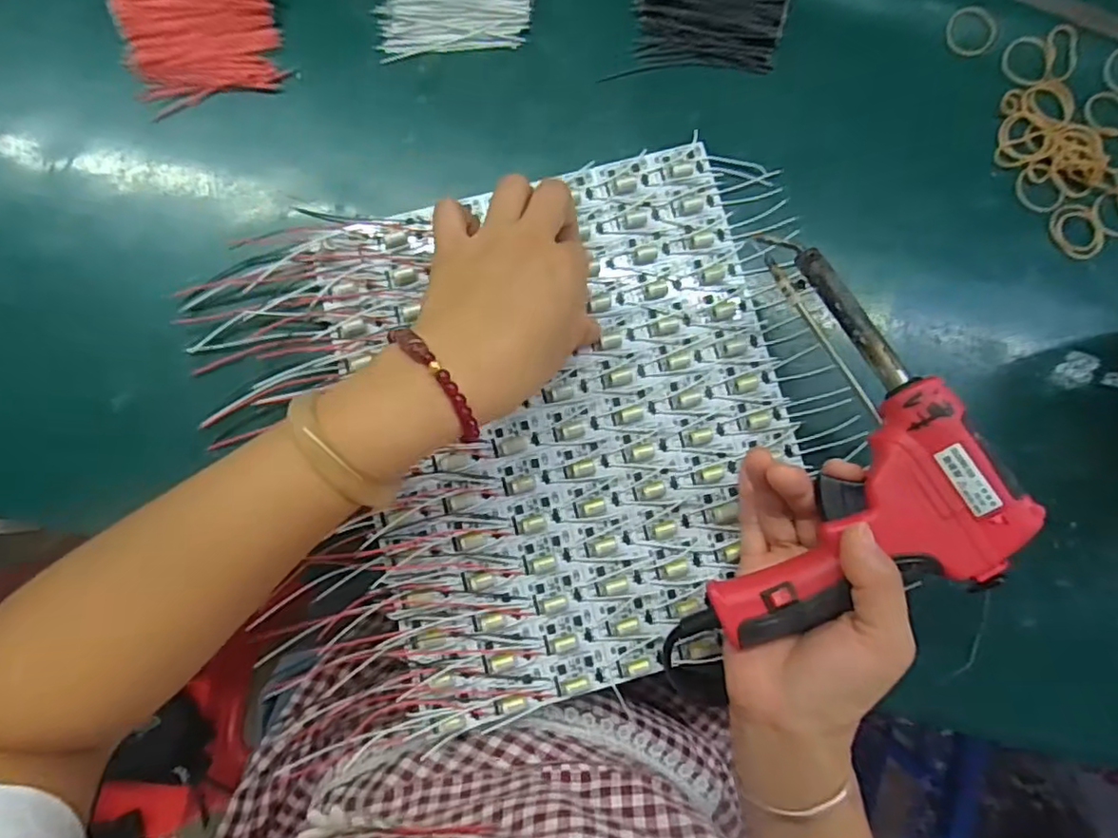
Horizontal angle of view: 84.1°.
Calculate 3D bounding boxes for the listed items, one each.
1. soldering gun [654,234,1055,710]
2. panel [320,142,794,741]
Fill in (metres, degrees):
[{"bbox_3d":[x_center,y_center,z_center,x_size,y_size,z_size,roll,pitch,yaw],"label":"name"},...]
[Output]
[{"bbox_3d":[0.150,0.036,0.309,0.137,0.042,0.225,13,84,19],"label":"soldering gun"},{"bbox_3d":[0.009,0.003,0.353,0.235,0.013,0.282,-13,85,-5],"label":"panel"}]

